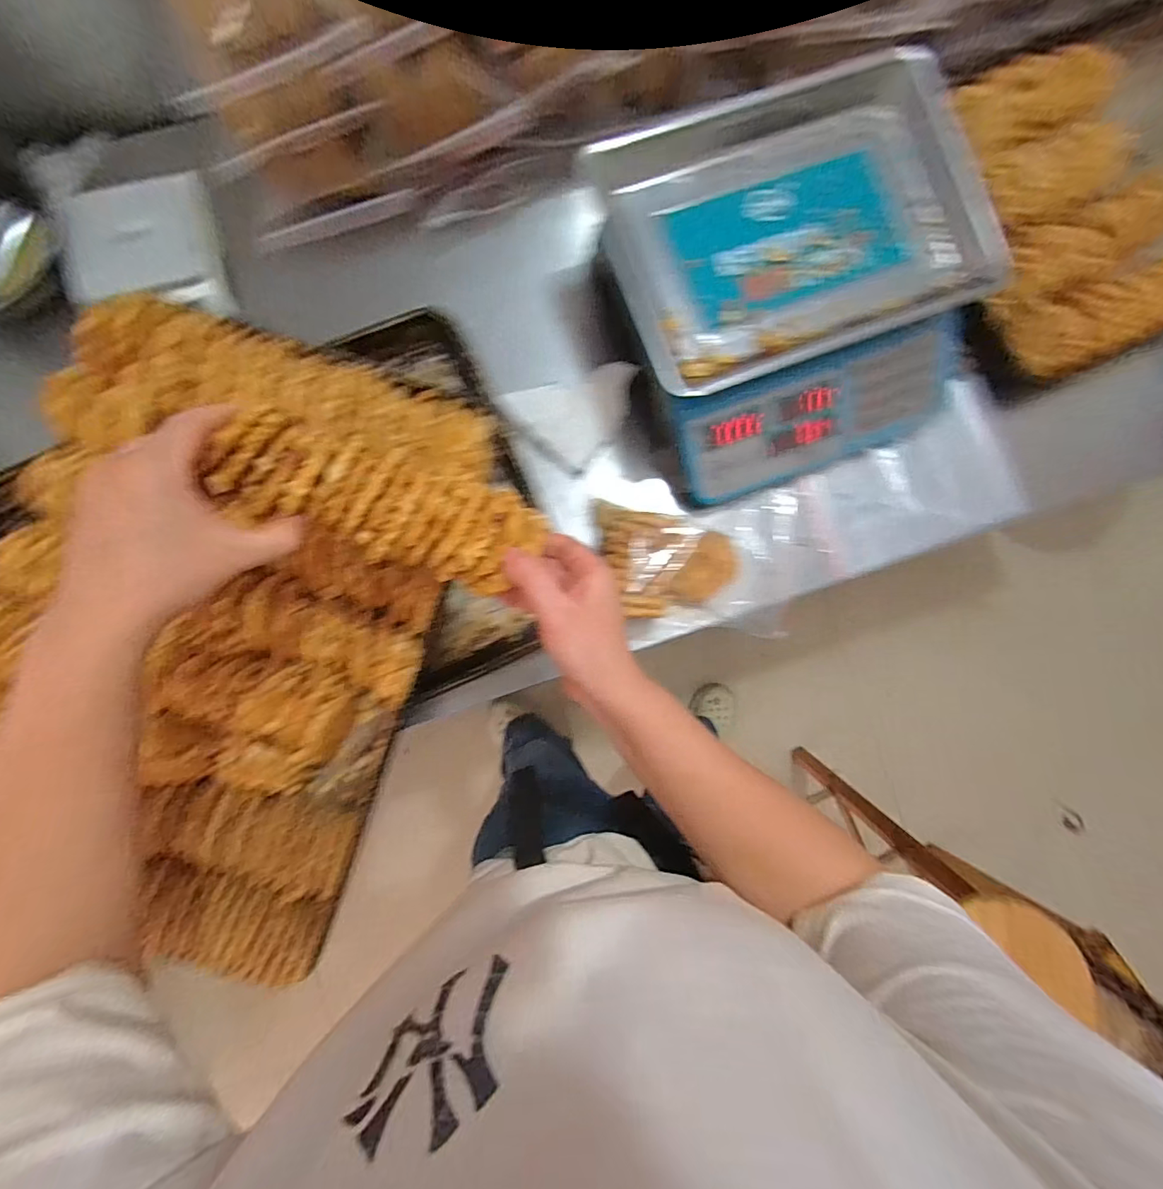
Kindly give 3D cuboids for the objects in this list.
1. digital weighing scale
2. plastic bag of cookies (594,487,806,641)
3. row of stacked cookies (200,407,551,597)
[{"bbox_3d":[0.225,-0.329,0.563,0.369,0.141,0.362,-22,87,-4],"label":"digital weighing scale"},{"bbox_3d":[0.147,-0.035,0.574,0.244,0.067,0.159,-2,86,-3],"label":"plastic bag of cookies"},{"bbox_3d":[-0.132,-0.060,0.345,0.206,0.027,0.069,18,85,-8],"label":"row of stacked cookies"}]

